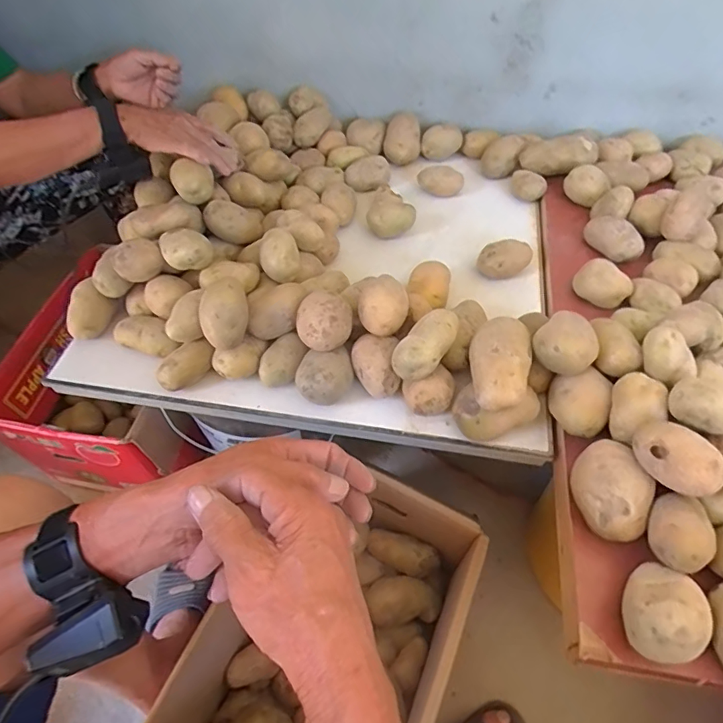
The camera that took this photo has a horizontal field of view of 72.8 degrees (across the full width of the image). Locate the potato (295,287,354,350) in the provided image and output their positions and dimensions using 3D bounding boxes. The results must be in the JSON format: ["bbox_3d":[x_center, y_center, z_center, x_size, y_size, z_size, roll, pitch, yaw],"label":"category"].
[{"bbox_3d":[-0.040,-0.040,0.540,0.054,0.062,0.050,0,55,1],"label":"potato"}]

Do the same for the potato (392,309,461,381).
[{"bbox_3d":[0.072,-0.019,0.527,0.043,0.053,0.088,30,60,20],"label":"potato"}]

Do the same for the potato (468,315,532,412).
[{"bbox_3d":[0.141,0.002,0.507,0.057,0.060,0.108,11,55,9],"label":"potato"}]

